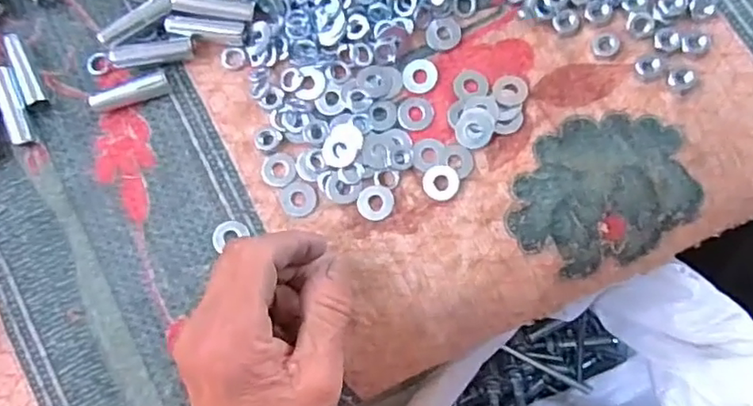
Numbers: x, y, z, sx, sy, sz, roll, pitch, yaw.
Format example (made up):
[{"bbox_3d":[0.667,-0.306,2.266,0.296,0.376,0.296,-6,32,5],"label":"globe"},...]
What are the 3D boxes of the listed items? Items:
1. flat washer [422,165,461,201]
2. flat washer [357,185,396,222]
[{"bbox_3d":[0.034,-0.010,0.316,0.019,0.004,0.018,0,84,2],"label":"flat washer"},{"bbox_3d":[-0.001,0.000,0.315,0.019,0.004,0.018,-7,84,1],"label":"flat washer"}]

